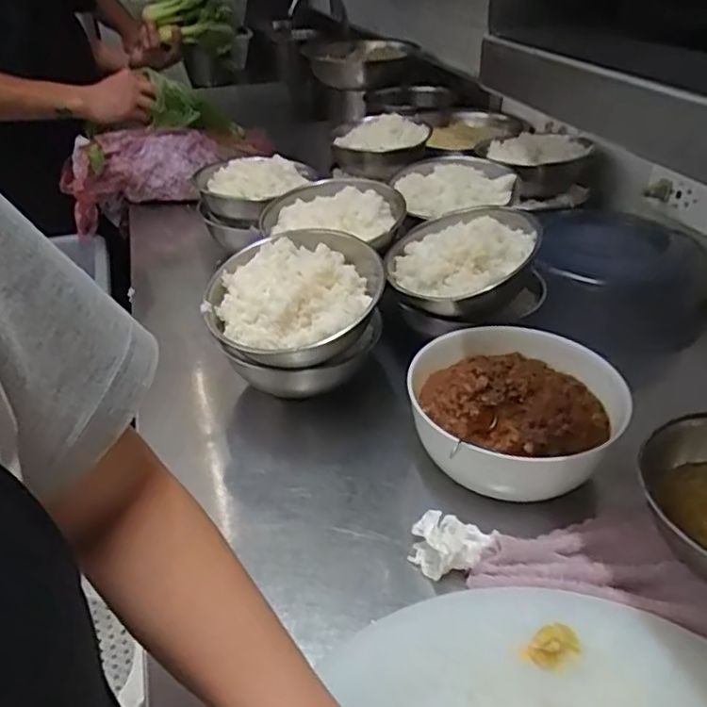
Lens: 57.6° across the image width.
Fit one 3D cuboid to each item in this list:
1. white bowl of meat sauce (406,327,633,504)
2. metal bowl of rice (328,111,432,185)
[{"bbox_3d":[0.141,0.053,0.570,0.177,0.071,0.179,-1,34,1],"label":"white bowl of meat sauce"},{"bbox_3d":[0.046,-0.342,1.064,0.154,0.062,0.157,-1,34,1],"label":"metal bowl of rice"}]

